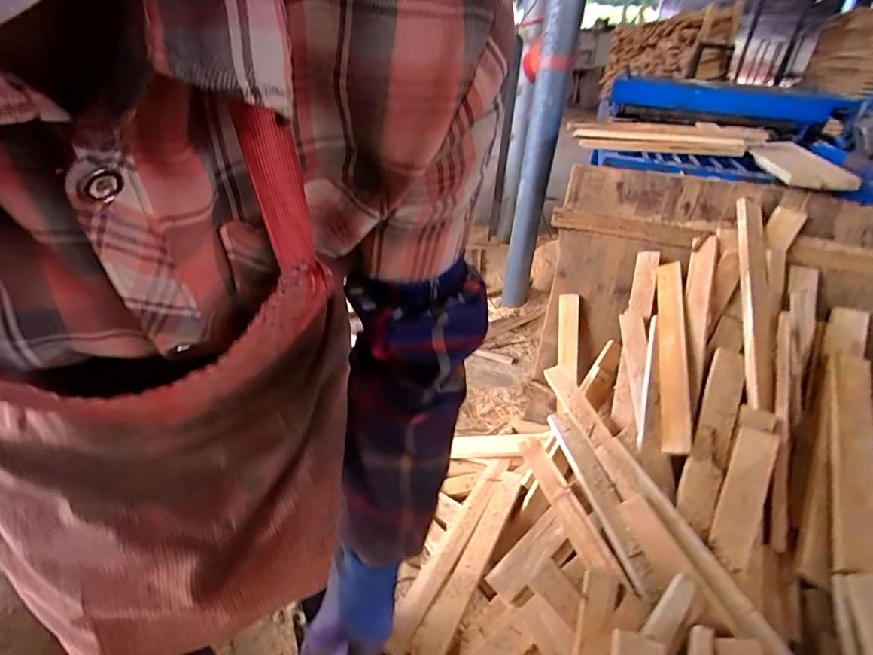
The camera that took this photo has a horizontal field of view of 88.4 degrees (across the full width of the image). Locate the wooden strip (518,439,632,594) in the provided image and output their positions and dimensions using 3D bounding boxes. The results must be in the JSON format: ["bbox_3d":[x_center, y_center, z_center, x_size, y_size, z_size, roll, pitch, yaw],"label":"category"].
[{"bbox_3d":[0.268,0.372,0.941,0.053,0.019,0.346,-33,40,4],"label":"wooden strip"}]

